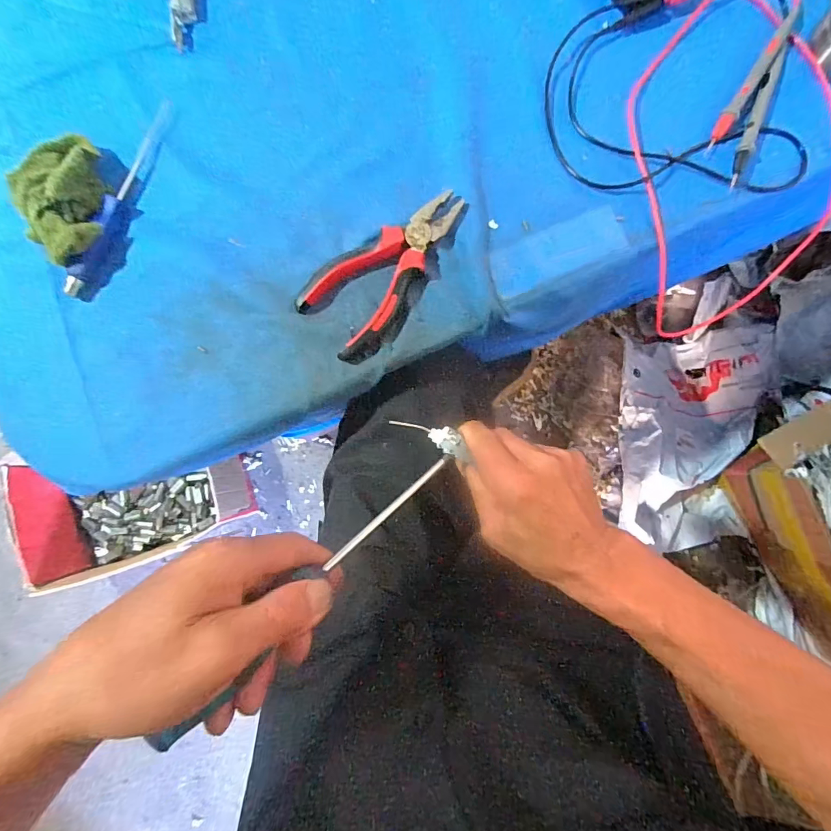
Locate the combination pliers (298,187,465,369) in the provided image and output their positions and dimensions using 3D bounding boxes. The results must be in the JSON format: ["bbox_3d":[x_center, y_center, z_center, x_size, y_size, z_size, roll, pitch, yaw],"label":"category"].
[{"bbox_3d":[-0.017,-0.115,0.371,0.152,0.017,0.076,-39,83,-1],"label":"combination pliers"}]

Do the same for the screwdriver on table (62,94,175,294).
[{"bbox_3d":[-0.257,-0.194,0.392,0.017,0.021,0.196,20,85,5],"label":"screwdriver on table"}]

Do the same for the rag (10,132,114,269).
[{"bbox_3d":[-0.295,-0.185,0.382,0.062,0.044,0.113,6,84,4],"label":"rag"}]

